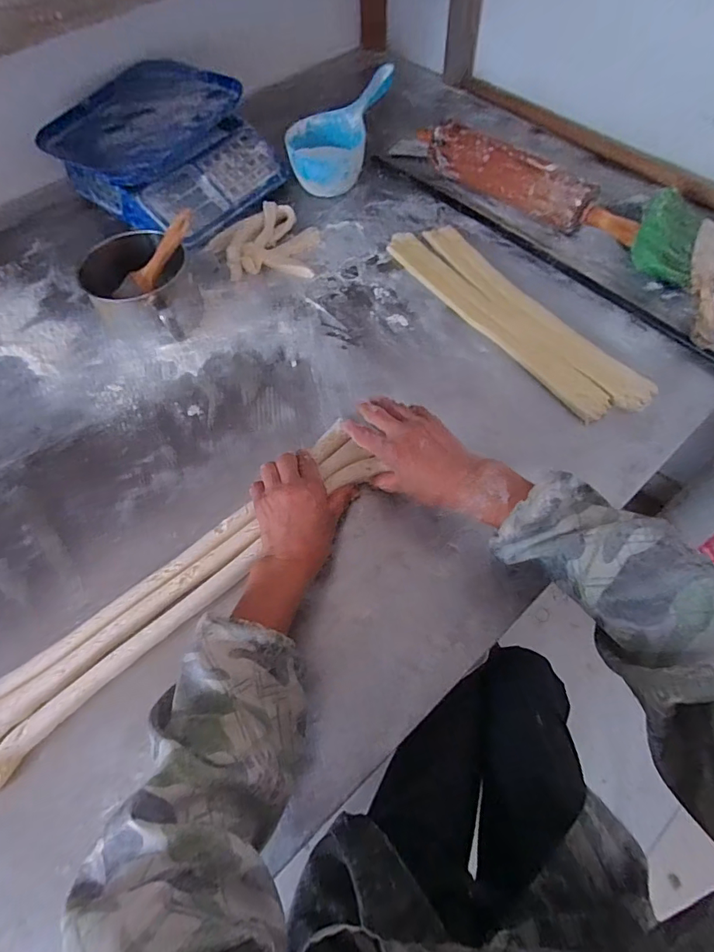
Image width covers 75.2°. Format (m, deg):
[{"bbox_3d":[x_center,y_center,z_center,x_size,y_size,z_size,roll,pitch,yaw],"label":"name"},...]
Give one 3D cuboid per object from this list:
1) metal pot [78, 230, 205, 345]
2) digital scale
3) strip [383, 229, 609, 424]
[{"bbox_3d":[-0.288,-0.251,0.651,0.145,0.092,0.129,14,64,9],"label":"metal pot"},{"bbox_3d":[-0.313,-0.547,0.799,0.297,0.125,0.299,35,69,18],"label":"digital scale"},{"bbox_3d":[0.182,-0.231,0.657,0.055,0.020,0.423,-32,66,-14],"label":"strip"}]

